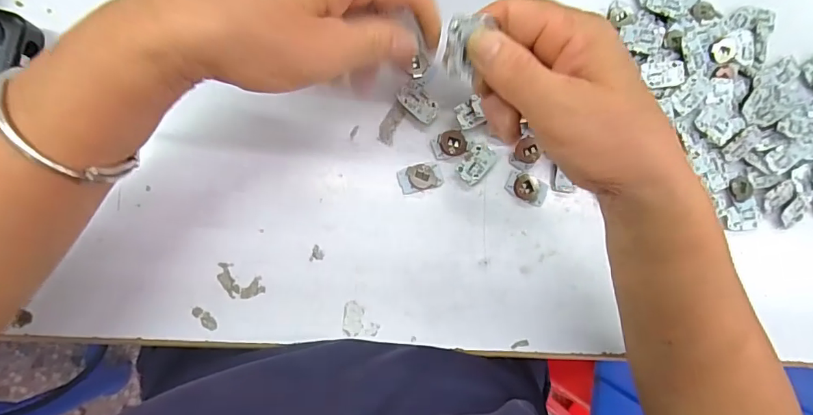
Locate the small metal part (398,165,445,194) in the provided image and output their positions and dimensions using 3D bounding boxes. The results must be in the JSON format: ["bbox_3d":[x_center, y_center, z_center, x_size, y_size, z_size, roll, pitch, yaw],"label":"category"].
[{"bbox_3d":[0.010,-0.021,0.321,0.030,0.005,0.018,-12,89,-9],"label":"small metal part"}]

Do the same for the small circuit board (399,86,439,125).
[{"bbox_3d":[0.009,-0.072,0.323,0.029,0.004,0.018,38,83,-5],"label":"small circuit board"}]

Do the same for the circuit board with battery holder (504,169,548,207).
[{"bbox_3d":[0.087,-0.014,0.334,0.031,0.005,0.020,19,85,-7],"label":"circuit board with battery holder"}]

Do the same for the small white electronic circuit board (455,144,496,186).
[{"bbox_3d":[0.048,-0.031,0.328,0.018,0.004,0.030,42,82,-5],"label":"small white electronic circuit board"}]

